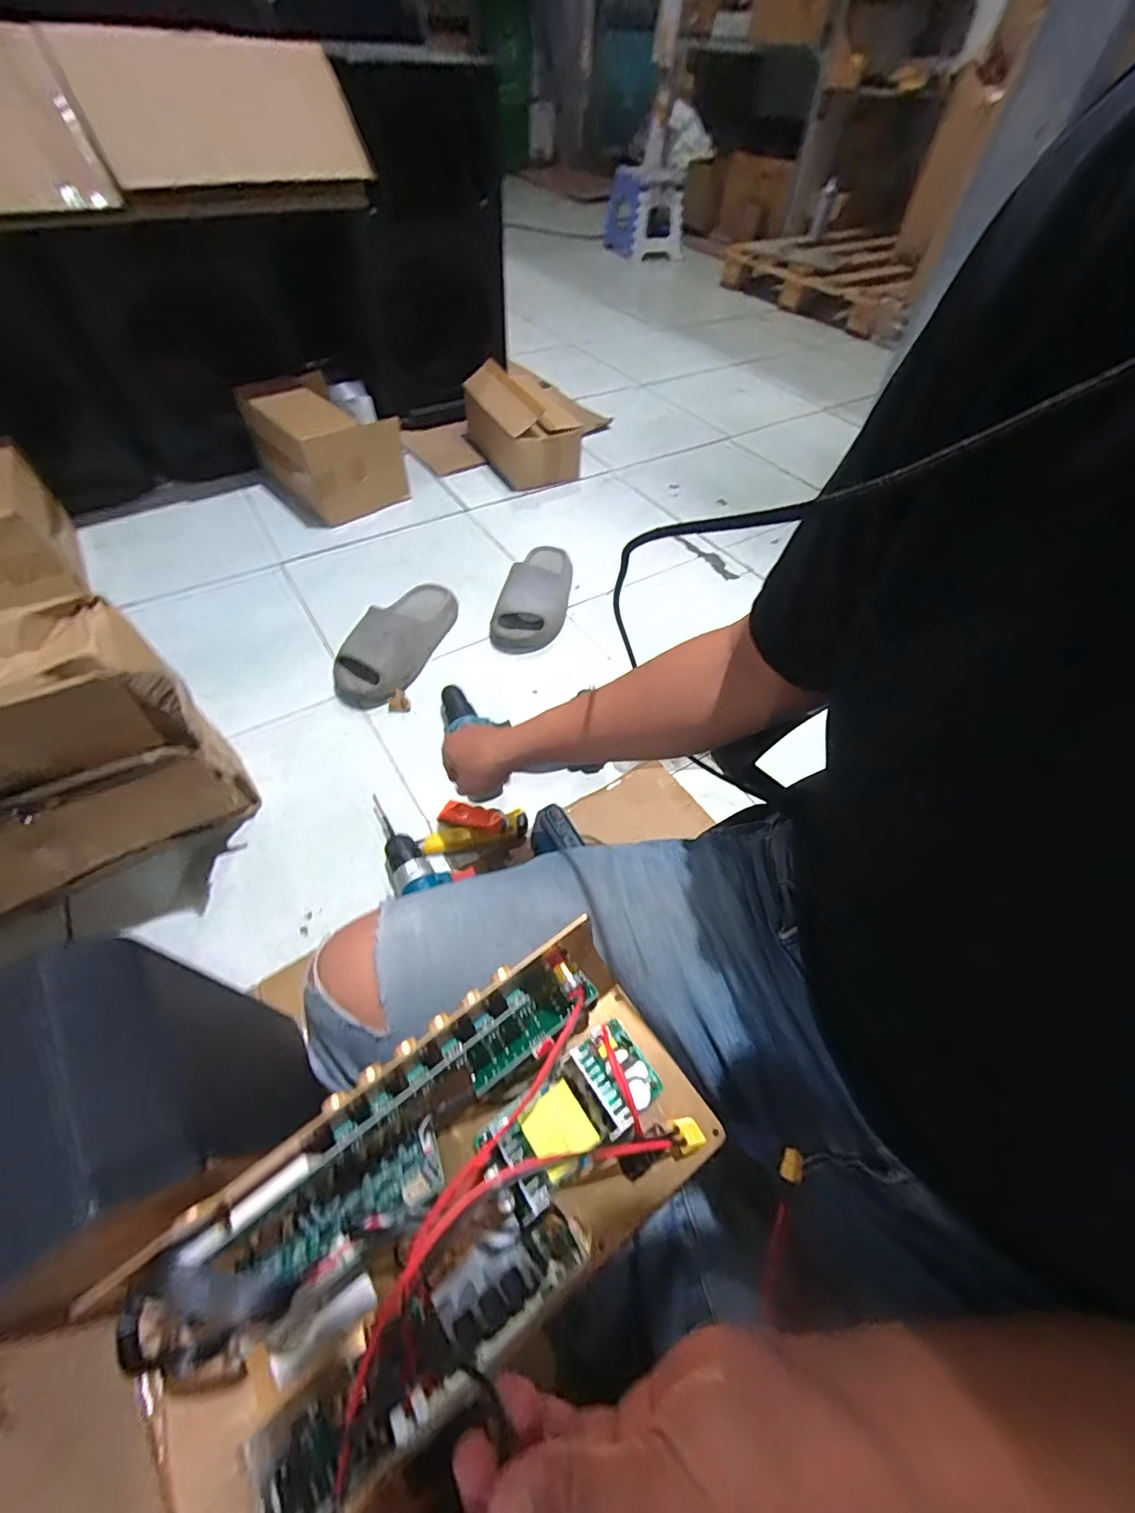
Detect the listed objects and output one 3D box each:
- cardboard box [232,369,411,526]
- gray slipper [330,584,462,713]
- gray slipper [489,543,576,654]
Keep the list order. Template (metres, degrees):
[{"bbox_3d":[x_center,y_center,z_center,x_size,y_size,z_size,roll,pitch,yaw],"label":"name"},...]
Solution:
[{"bbox_3d":[-0.512,-0.660,1.129,0.324,0.181,0.220,38,59,23],"label":"cardboard box"},{"bbox_3d":[-0.273,-0.200,0.872,0.110,0.082,0.283,22,54,13],"label":"gray slipper"},{"bbox_3d":[-0.056,-0.299,0.963,0.119,0.081,0.256,10,52,4],"label":"gray slipper"}]

